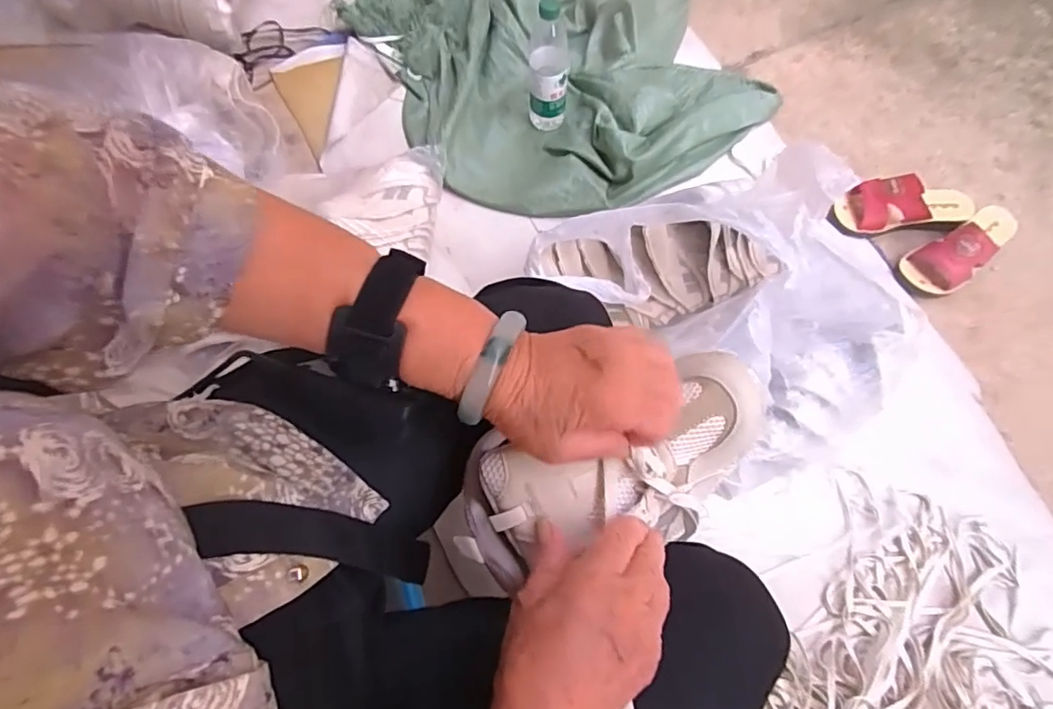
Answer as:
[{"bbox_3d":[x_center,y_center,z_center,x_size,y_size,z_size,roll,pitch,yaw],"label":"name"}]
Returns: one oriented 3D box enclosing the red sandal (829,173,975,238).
[{"bbox_3d":[0.621,-0.247,0.936,0.223,0.073,0.084,-6,69,-3],"label":"red sandal"}]

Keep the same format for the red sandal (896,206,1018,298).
[{"bbox_3d":[0.703,-0.173,0.905,0.220,0.096,0.087,-32,72,-12],"label":"red sandal"}]

